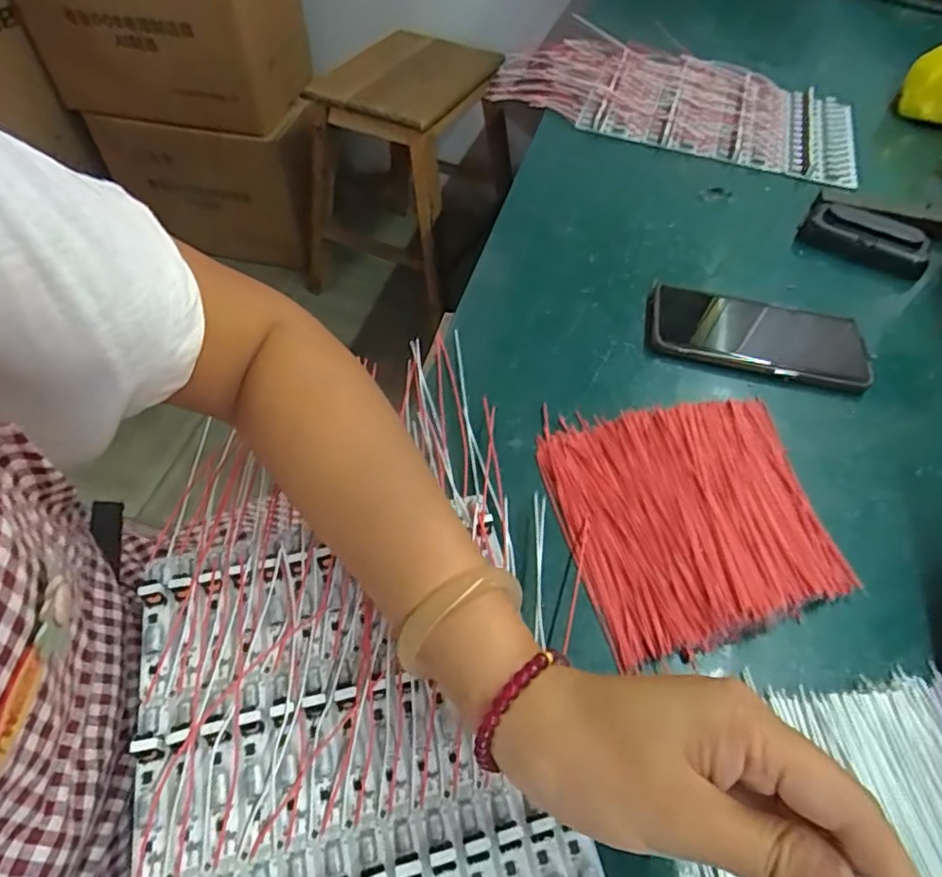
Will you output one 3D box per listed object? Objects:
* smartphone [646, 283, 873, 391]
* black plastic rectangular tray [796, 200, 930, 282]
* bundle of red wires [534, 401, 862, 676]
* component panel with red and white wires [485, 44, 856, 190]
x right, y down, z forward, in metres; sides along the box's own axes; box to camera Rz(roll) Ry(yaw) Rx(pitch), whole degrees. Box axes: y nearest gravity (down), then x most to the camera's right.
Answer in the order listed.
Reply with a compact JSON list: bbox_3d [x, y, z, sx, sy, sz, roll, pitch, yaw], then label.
[{"bbox_3d":[0.221,-0.084,0.471,0.159,0.013,0.078,12,55,4],"label":"smartphone"},{"bbox_3d":[0.353,-0.177,0.538,0.104,0.027,0.051,32,59,17],"label":"black plastic rectangular tray"},{"bbox_3d":[0.135,0.044,0.363,0.157,0.018,0.154,-8,56,-9],"label":"bundle of red wires"},{"bbox_3d":[0.225,-0.385,0.690,0.403,0.034,0.177,14,55,5],"label":"component panel with red and white wires"}]

